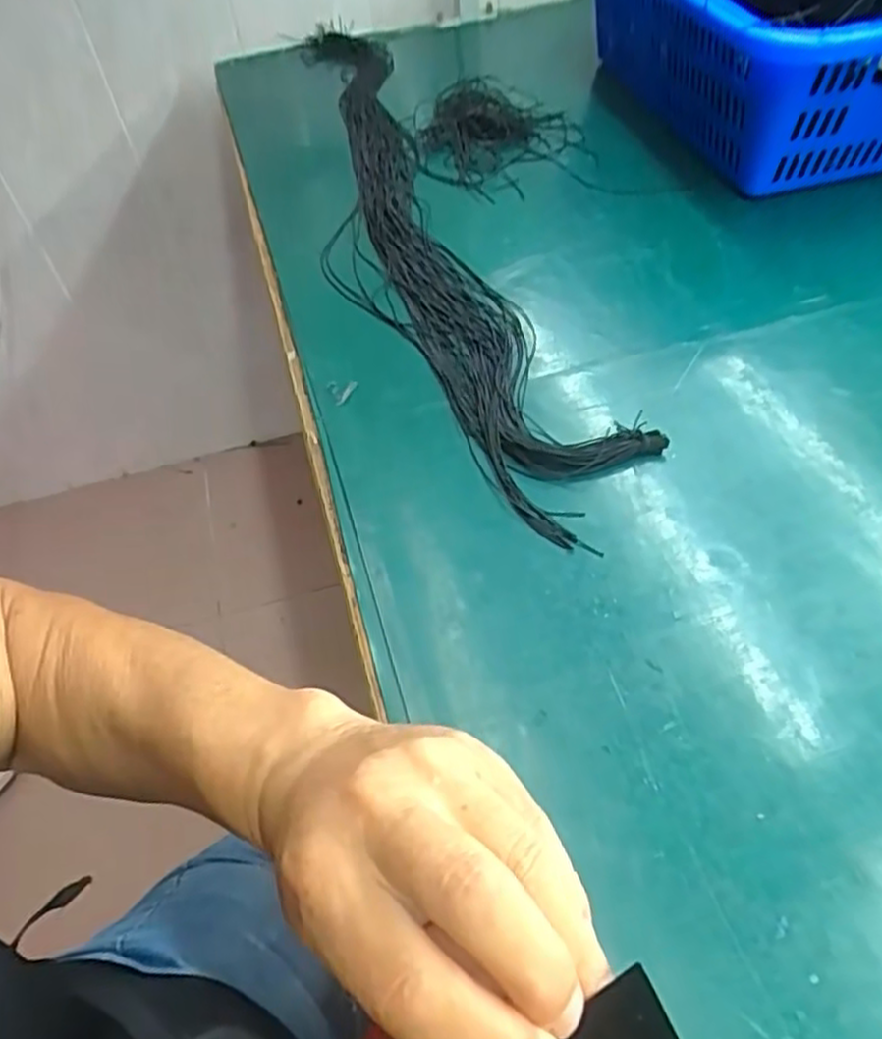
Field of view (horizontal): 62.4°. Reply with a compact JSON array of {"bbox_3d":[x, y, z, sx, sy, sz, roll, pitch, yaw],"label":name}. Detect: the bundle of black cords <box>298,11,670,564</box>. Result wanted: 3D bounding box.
[{"bbox_3d":[0.002,-0.328,0.728,0.268,0.030,0.878,-6,51,1],"label":"bundle of black cords"}]

